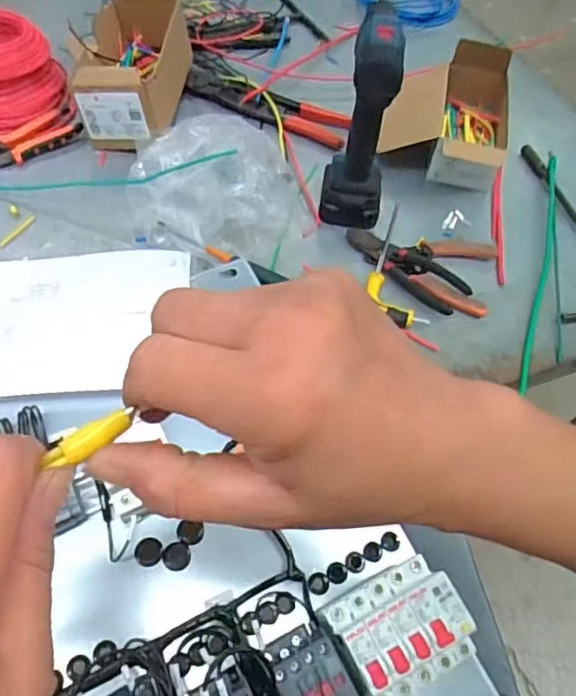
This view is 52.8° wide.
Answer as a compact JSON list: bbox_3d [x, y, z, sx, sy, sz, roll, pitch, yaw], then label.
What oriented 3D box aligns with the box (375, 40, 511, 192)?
[{"bbox_3d":[0.221,-0.326,0.794,0.157,0.091,0.200,15,55,5],"label":"box"}]

